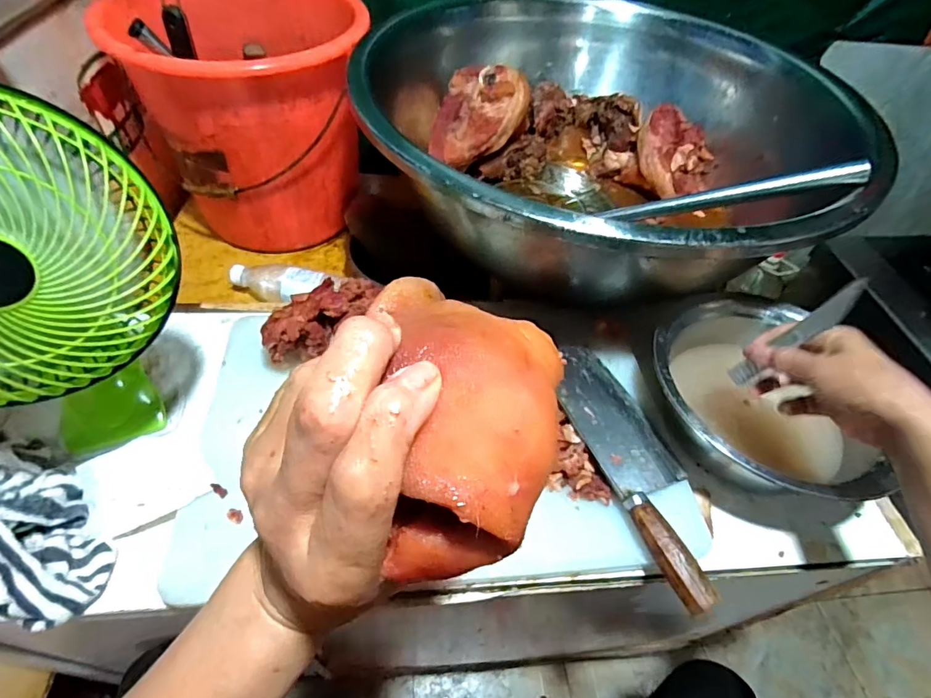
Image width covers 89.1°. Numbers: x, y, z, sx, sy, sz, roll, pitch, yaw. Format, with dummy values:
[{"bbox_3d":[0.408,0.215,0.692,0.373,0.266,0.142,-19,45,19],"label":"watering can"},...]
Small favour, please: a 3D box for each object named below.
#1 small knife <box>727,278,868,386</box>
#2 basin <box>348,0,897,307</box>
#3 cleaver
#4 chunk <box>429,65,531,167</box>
[{"bbox_3d":[0.292,-0.009,0.423,0.013,0.137,0.019,14,48,-18],"label":"small knife"},{"bbox_3d":[0.191,-0.267,0.647,0.591,0.205,0.544,2,50,-3],"label":"basin"},{"bbox_3d":[0.171,0.103,0.476,0.092,0.027,0.276,-15,53,-17],"label":"cleaver"},{"bbox_3d":[0.020,-0.356,0.723,0.147,0.105,0.115,4,50,-1],"label":"chunk"}]

